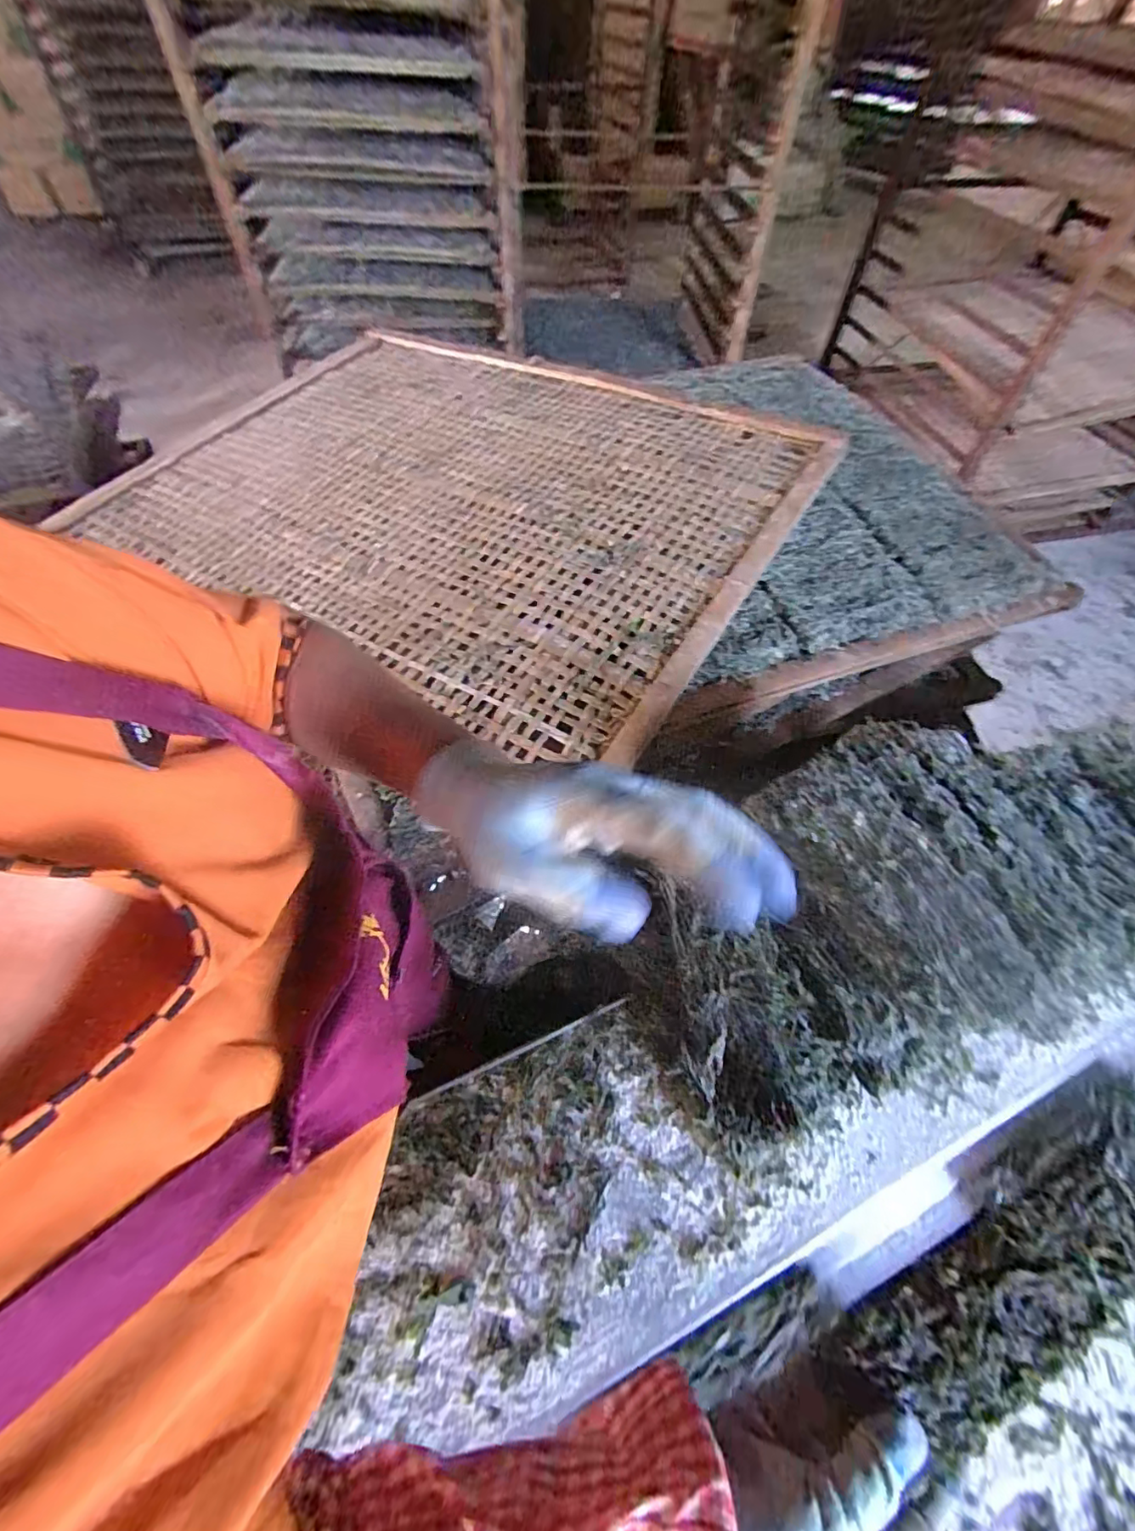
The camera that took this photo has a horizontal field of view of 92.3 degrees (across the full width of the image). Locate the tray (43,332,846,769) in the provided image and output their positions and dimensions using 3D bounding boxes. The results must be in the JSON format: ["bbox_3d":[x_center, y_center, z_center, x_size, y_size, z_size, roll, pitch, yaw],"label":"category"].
[{"bbox_3d":[-0.195,-0.435,0.833,0.990,0.035,0.684,29,60,16],"label":"tray"}]

